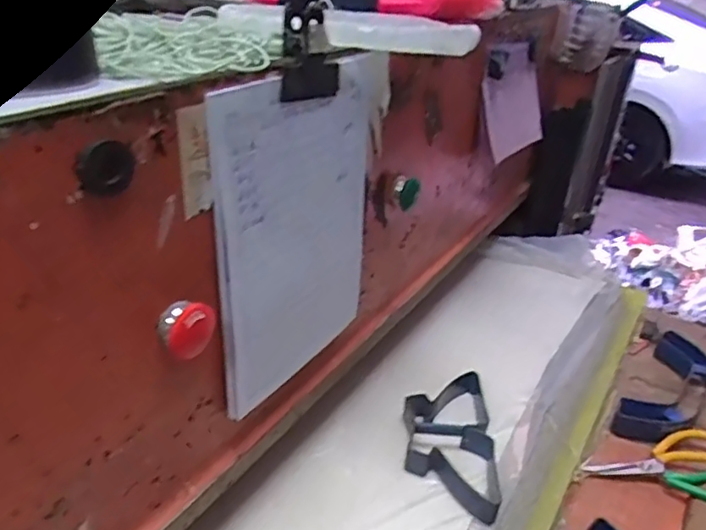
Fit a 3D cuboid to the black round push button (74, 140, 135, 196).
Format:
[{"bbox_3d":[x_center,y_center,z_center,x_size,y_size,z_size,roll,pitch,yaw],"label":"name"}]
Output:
[{"bbox_3d":[-0.134,-0.052,0.320,0.004,0.030,0.034,22,34,30],"label":"black round push button"}]

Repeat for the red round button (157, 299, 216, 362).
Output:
[{"bbox_3d":[-0.114,0.044,0.407,0.018,0.037,0.038,26,36,35],"label":"red round button"}]

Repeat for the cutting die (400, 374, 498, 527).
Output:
[{"bbox_3d":[0.106,0.195,0.659,0.096,0.035,0.194,7,31,2],"label":"cutting die"}]

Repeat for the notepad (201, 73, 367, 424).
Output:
[{"bbox_3d":[-0.042,-0.027,0.494,0.007,0.253,0.188,16,30,28],"label":"notepad"}]

